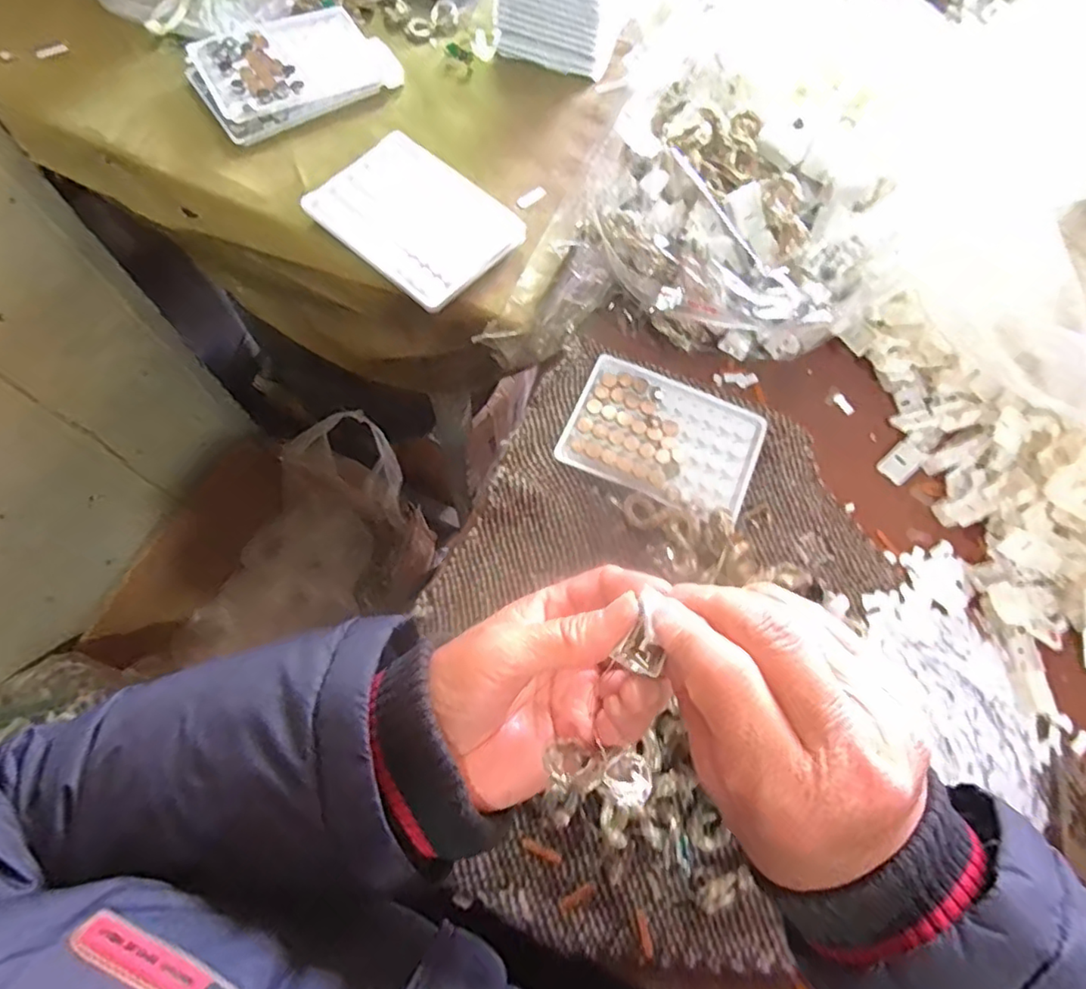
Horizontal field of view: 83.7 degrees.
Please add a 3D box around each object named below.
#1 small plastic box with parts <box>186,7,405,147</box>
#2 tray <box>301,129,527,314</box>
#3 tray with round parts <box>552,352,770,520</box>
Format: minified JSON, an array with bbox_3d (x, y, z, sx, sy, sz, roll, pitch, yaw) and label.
[{"bbox_3d":[-0.200,-0.343,0.482,0.148,0.017,0.111,-33,74,-14],"label":"small plastic box with parts"},{"bbox_3d":[-0.091,-0.194,0.425,0.131,0.012,0.094,40,77,13],"label":"tray"},{"bbox_3d":[0.086,-0.043,0.421,0.128,0.007,0.094,23,69,6],"label":"tray with round parts"}]

